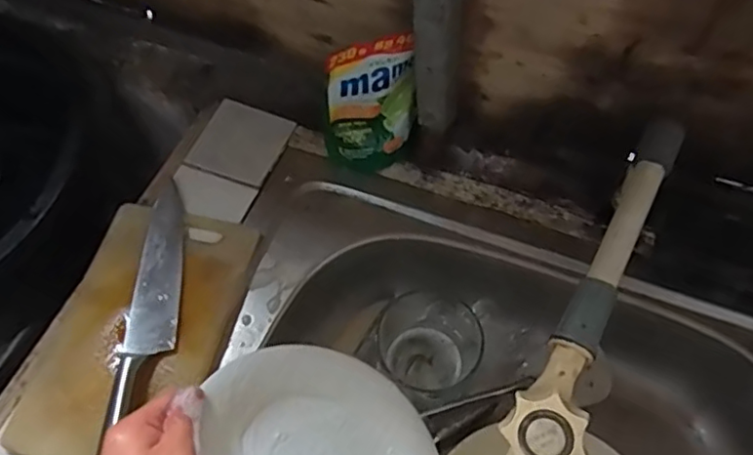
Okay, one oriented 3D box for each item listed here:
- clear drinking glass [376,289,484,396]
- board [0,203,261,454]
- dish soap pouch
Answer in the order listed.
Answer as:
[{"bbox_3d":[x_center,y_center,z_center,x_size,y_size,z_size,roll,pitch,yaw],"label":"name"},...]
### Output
[{"bbox_3d":[0.052,0.116,0.642,0.096,0.075,0.097,-1,60,1],"label":"clear drinking glass"},{"bbox_3d":[-0.214,0.093,0.560,0.152,0.022,0.247,12,61,10],"label":"board"},{"bbox_3d":[-0.004,-0.113,0.595,0.090,0.154,0.029,-15,60,-6],"label":"dish soap pouch"}]

